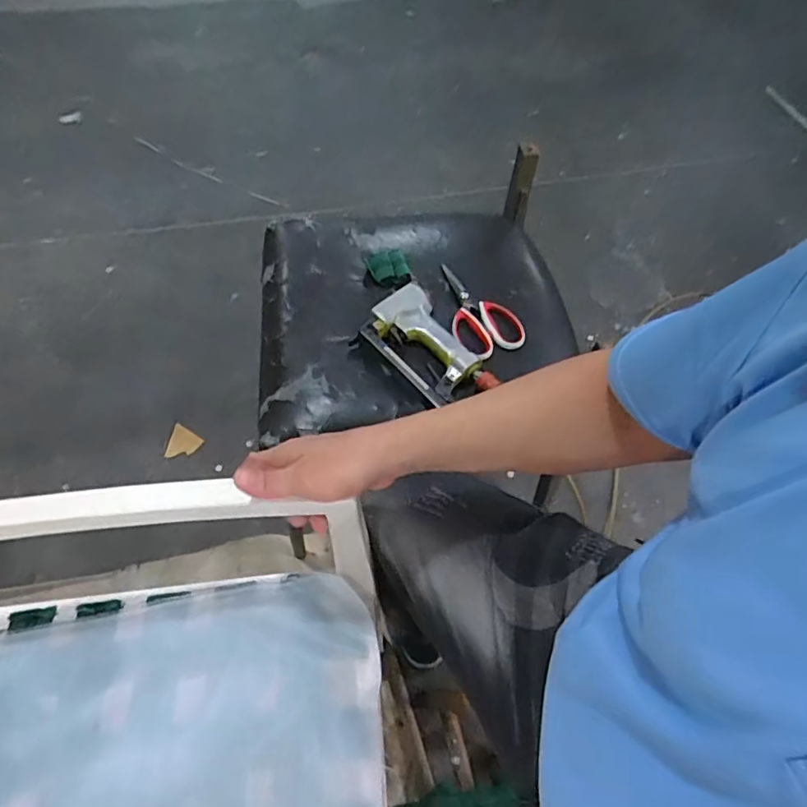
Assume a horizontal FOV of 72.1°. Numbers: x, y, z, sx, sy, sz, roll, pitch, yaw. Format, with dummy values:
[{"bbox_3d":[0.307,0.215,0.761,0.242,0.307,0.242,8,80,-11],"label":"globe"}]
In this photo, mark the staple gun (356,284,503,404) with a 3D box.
[{"bbox_3d":[0.034,-0.078,0.776,0.109,0.041,0.194,-38,67,-23],"label":"staple gun"}]

